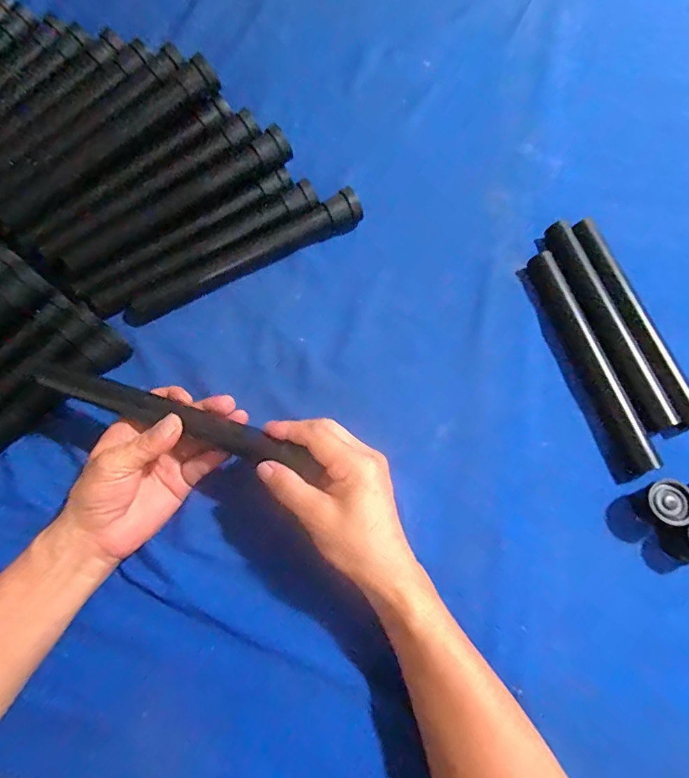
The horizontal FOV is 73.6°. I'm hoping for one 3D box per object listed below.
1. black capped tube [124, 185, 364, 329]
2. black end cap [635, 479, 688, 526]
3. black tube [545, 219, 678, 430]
[{"bbox_3d":[-0.099,-0.134,0.458,0.253,0.029,0.033,-27,72,-8],"label":"black capped tube"},{"bbox_3d":[0.260,0.094,0.377,0.035,0.030,0.034,0,71,1],"label":"black end cap"},{"bbox_3d":[0.247,-0.064,0.436,0.030,0.021,0.218,-16,71,-4],"label":"black tube"}]

